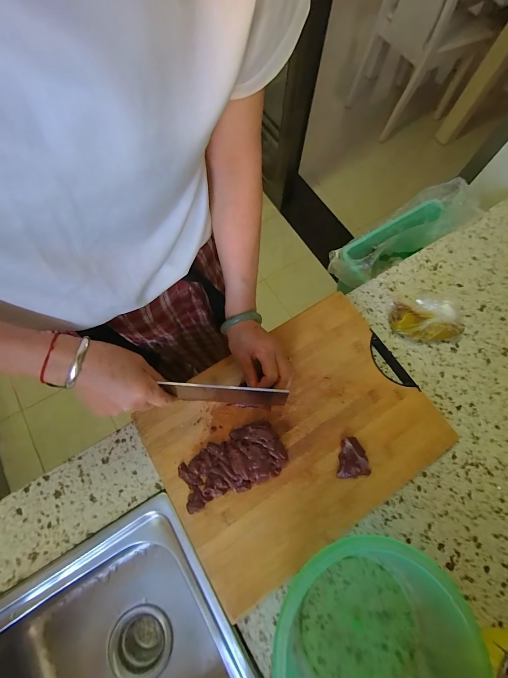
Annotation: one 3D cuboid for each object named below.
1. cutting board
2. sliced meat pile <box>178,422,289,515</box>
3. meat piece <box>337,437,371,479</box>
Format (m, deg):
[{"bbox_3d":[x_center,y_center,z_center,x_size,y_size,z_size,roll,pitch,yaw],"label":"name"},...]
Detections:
[{"bbox_3d":[0.062,0.130,0.424,0.386,0.030,0.284,-32,75,-12],"label":"cutting board"},{"bbox_3d":[-0.030,0.172,0.400,0.142,0.022,0.074,-21,73,-9],"label":"sliced meat pile"},{"bbox_3d":[0.138,0.168,0.409,0.043,0.022,0.052,-8,72,-5],"label":"meat piece"}]

